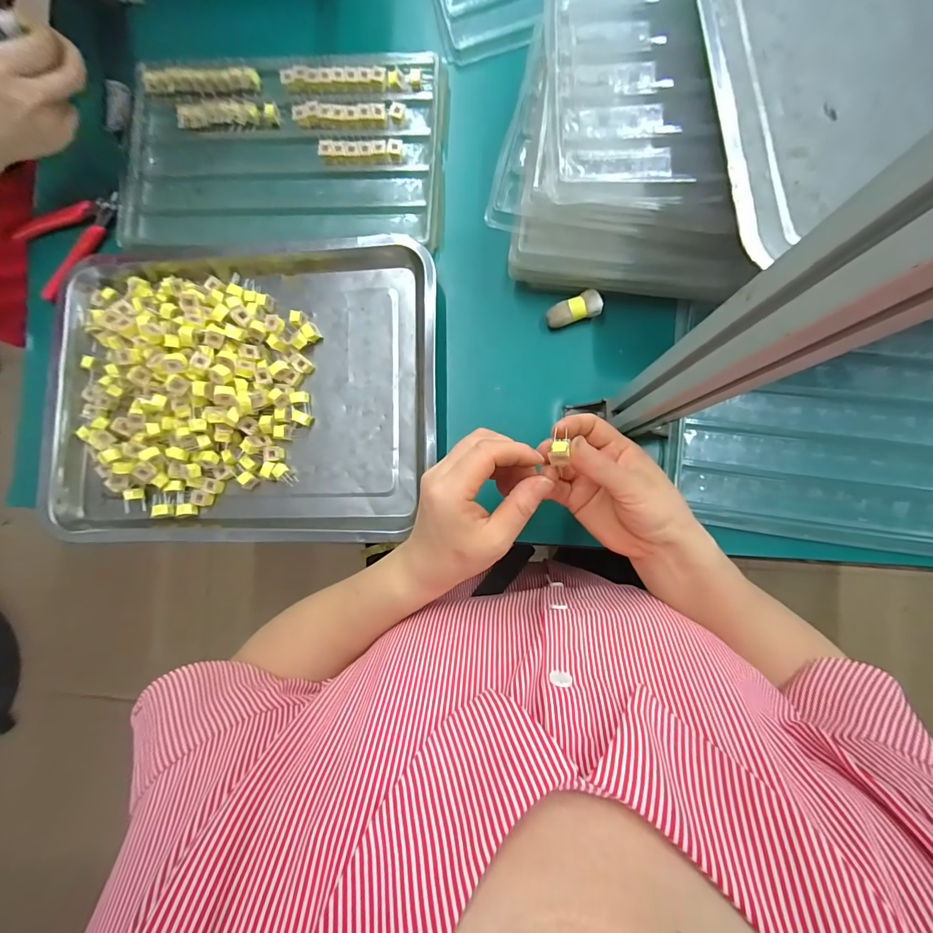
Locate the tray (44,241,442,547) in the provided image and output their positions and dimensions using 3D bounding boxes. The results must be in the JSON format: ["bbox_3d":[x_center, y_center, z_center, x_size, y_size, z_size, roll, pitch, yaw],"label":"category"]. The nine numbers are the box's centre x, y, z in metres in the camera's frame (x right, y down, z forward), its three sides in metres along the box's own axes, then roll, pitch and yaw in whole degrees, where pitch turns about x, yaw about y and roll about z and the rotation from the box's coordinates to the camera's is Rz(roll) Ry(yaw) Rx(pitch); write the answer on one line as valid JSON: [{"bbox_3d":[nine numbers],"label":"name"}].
[{"bbox_3d":[-0.219,-0.077,0.393,0.381,0.051,0.295,0,87,5],"label":"tray"}]

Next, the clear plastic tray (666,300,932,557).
[{"bbox_3d":[0.348,-0.036,0.363,0.318,0.022,0.207,7,87,6],"label":"clear plastic tray"}]

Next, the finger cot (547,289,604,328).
[{"bbox_3d":[0.099,-0.144,0.386,0.049,0.025,0.021,-18,85,4],"label":"finger cot"}]

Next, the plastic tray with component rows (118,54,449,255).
[{"bbox_3d":[-0.185,-0.320,0.417,0.325,0.019,0.189,3,87,5],"label":"plastic tray with component rows"}]

